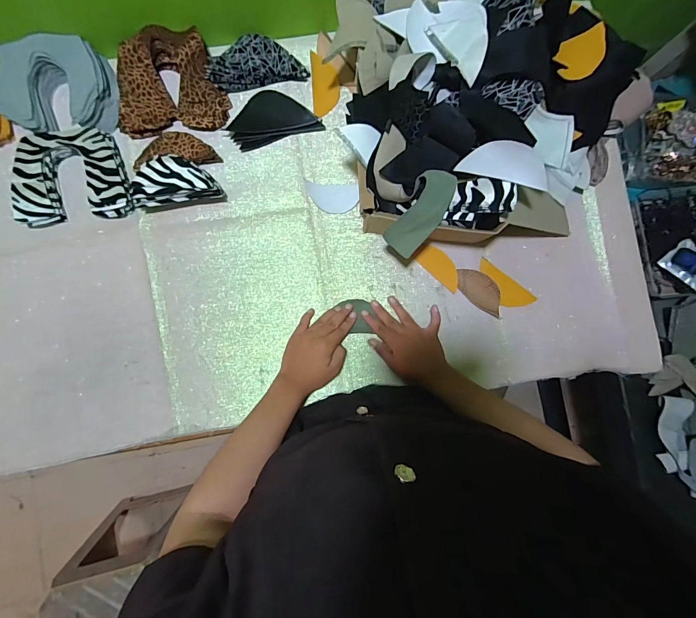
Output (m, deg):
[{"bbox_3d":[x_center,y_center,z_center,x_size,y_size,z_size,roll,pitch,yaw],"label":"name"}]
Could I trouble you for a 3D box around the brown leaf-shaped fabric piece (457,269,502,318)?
[{"bbox_3d":[0.211,-0.028,0.558,0.042,0.014,0.092,-44,90,-4],"label":"brown leaf-shaped fabric piece"}]

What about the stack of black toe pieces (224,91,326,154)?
[{"bbox_3d":[-0.118,-0.300,0.551,0.141,0.016,0.076,-17,88,-4],"label":"stack of black toe pieces"}]

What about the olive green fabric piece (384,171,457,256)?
[{"bbox_3d":[0.094,-0.121,0.451,0.050,0.017,0.111,35,108,-1],"label":"olive green fabric piece"}]

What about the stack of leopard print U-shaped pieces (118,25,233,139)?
[{"bbox_3d":[-0.270,-0.340,0.524,0.163,0.042,0.135,-6,87,-3],"label":"stack of leopard print U-shaped pieces"}]

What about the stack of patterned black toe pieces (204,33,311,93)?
[{"bbox_3d":[-0.142,-0.383,0.544,0.145,0.027,0.070,-12,88,-4],"label":"stack of patterned black toe pieces"}]

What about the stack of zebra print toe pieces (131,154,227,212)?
[{"bbox_3d":[-0.252,-0.184,0.519,0.123,0.063,0.064,-13,88,-4],"label":"stack of zebra print toe pieces"}]

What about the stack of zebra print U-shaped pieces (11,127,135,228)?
[{"bbox_3d":[-0.408,-0.201,0.528,0.156,0.036,0.140,-9,87,-4],"label":"stack of zebra print U-shaped pieces"}]

